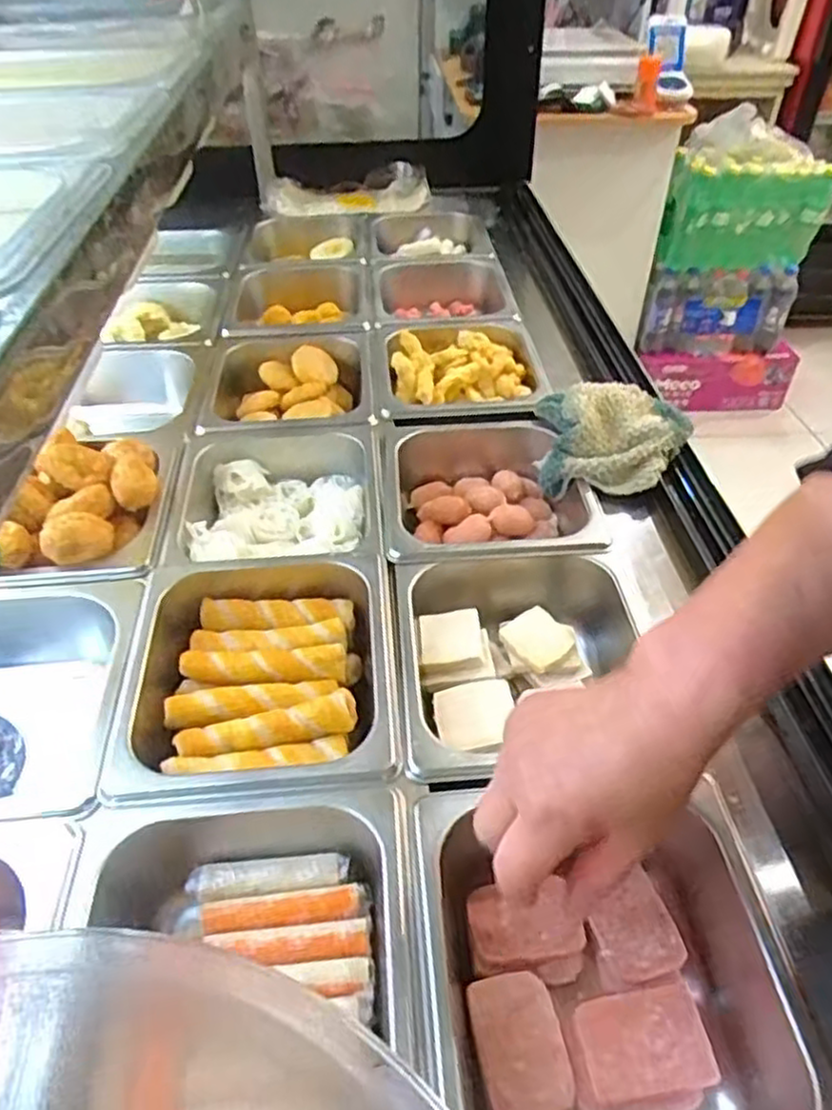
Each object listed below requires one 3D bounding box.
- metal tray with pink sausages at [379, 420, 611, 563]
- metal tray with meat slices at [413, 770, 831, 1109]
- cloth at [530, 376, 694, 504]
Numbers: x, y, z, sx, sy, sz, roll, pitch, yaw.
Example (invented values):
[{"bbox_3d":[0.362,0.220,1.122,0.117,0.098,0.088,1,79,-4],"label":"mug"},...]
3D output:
[{"bbox_3d":[0.054,-0.041,0.587,0.160,0.067,0.177,-2,43,-3],"label":"metal tray with pink sausages"},{"bbox_3d":[0.086,0.201,0.338,0.146,0.073,0.164,-2,43,-4],"label":"metal tray with meat slices"},{"bbox_3d":[0.155,-0.099,0.578,0.118,0.049,0.104,9,43,9],"label":"cloth"}]

